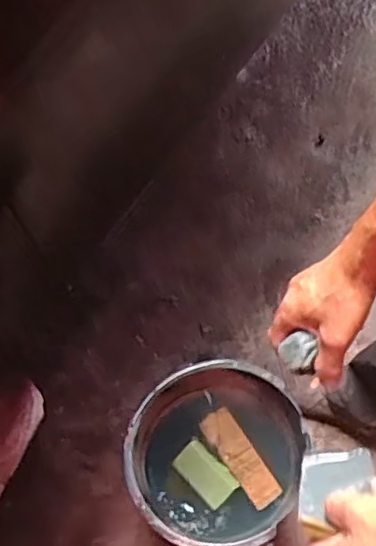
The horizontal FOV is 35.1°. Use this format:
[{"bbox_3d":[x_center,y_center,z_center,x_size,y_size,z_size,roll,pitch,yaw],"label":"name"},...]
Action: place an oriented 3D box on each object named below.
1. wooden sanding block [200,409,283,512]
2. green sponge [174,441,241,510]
[{"bbox_3d":[0.082,0.291,0.942,0.051,0.025,0.159,-32,72,-17],"label":"wooden sanding block"},{"bbox_3d":[0.027,0.318,0.944,0.058,0.019,0.099,-40,74,-19],"label":"green sponge"}]

